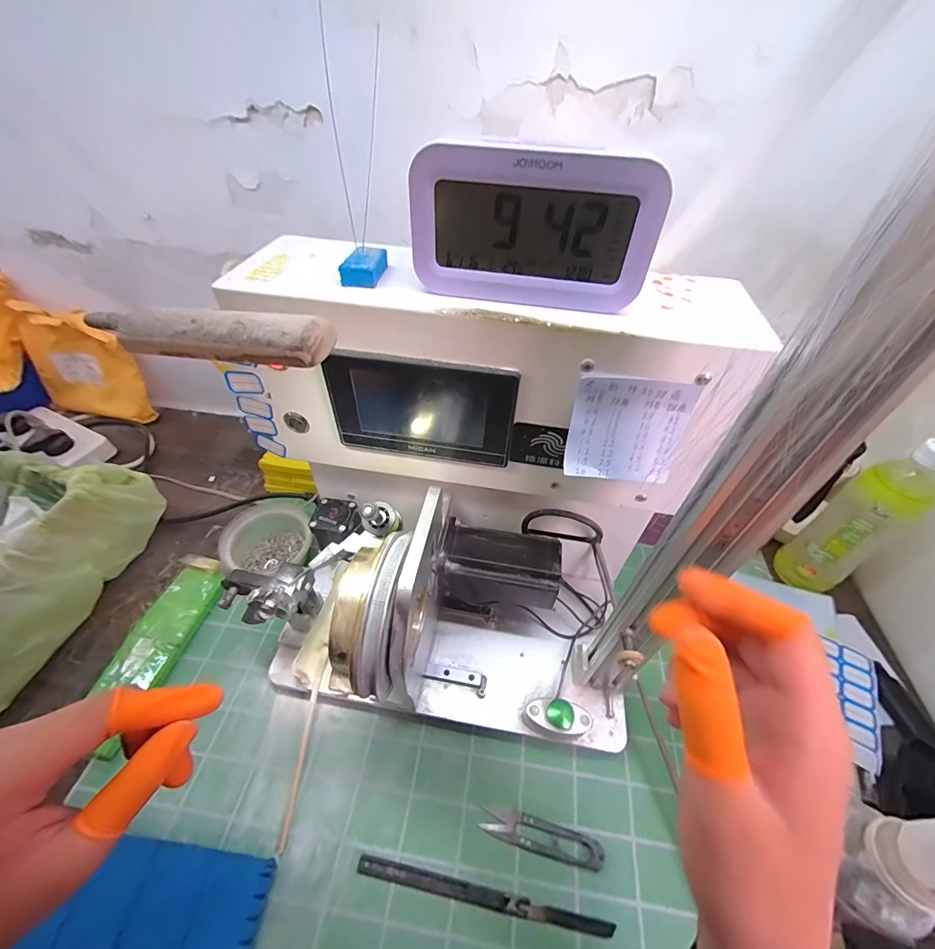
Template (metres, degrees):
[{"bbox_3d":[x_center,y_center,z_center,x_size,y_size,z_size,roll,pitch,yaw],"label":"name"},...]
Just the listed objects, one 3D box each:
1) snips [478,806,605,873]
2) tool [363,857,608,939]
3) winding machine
[{"bbox_3d":[0.062,0.301,0.344,0.098,0.010,0.023,13,48,9],"label":"snips"},{"bbox_3d":[0.011,0.327,0.320,0.196,0.006,0.012,9,47,6],"label":"tool"},{"bbox_3d":[-0.018,0.050,0.331,0.345,0.322,0.216,7,47,3],"label":"winding machine"}]

